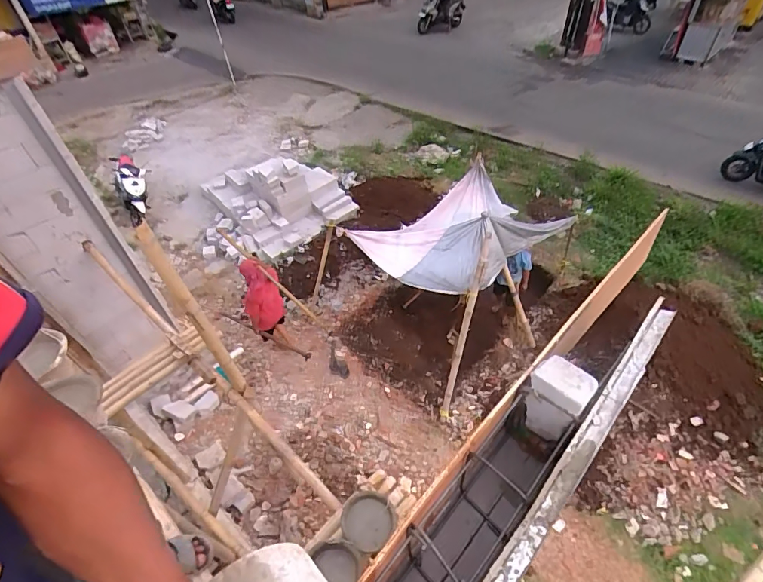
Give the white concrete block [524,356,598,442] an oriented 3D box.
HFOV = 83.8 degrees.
[{"bbox_3d":[0.363,0.229,0.891,0.112,0.165,0.087,33,57,31],"label":"white concrete block"}]

